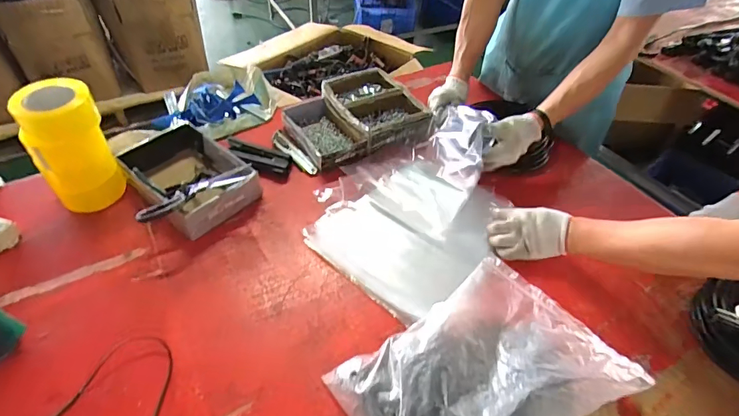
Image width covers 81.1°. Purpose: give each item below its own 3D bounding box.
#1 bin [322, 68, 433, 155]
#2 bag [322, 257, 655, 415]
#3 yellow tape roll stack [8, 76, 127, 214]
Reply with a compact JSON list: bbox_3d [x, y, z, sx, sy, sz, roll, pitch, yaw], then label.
[{"bbox_3d":[0.008,-0.238,1.027,0.189,0.055,0.243,-22,51,-22],"label":"bin"},{"bbox_3d":[0.161,0.231,0.595,0.351,0.077,0.265,-29,57,-26],"label":"bag"},{"bbox_3d":[-0.542,-0.110,0.787,0.129,0.221,0.102,-26,54,-25],"label":"yellow tape roll stack"}]

